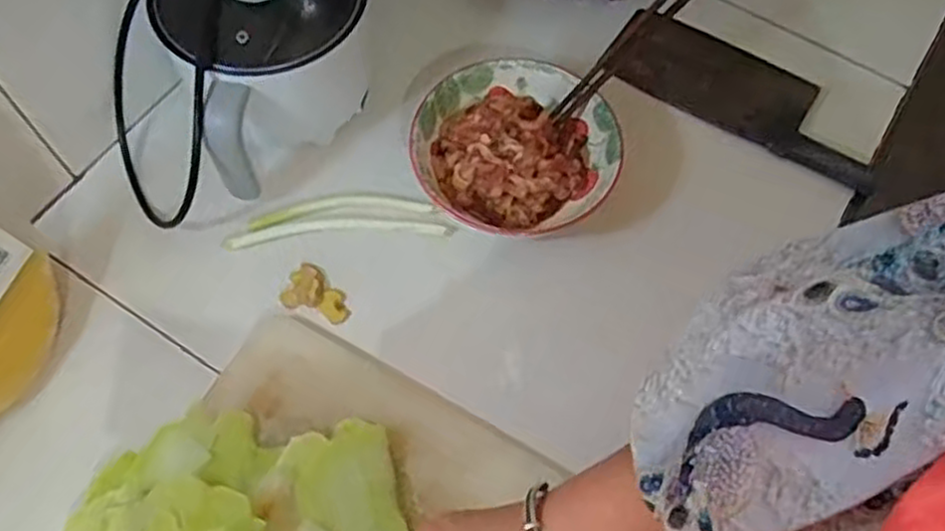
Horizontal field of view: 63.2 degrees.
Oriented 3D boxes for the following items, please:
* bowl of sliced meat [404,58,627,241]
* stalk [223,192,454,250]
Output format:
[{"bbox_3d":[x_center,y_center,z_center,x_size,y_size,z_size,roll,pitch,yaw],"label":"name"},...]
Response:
[{"bbox_3d":[0.036,-0.097,0.670,0.169,0.059,0.158,1,65,-2],"label":"bowl of sliced meat"},{"bbox_3d":[-0.118,-0.043,0.675,0.187,0.016,0.045,-3,65,-4],"label":"stalk"}]

